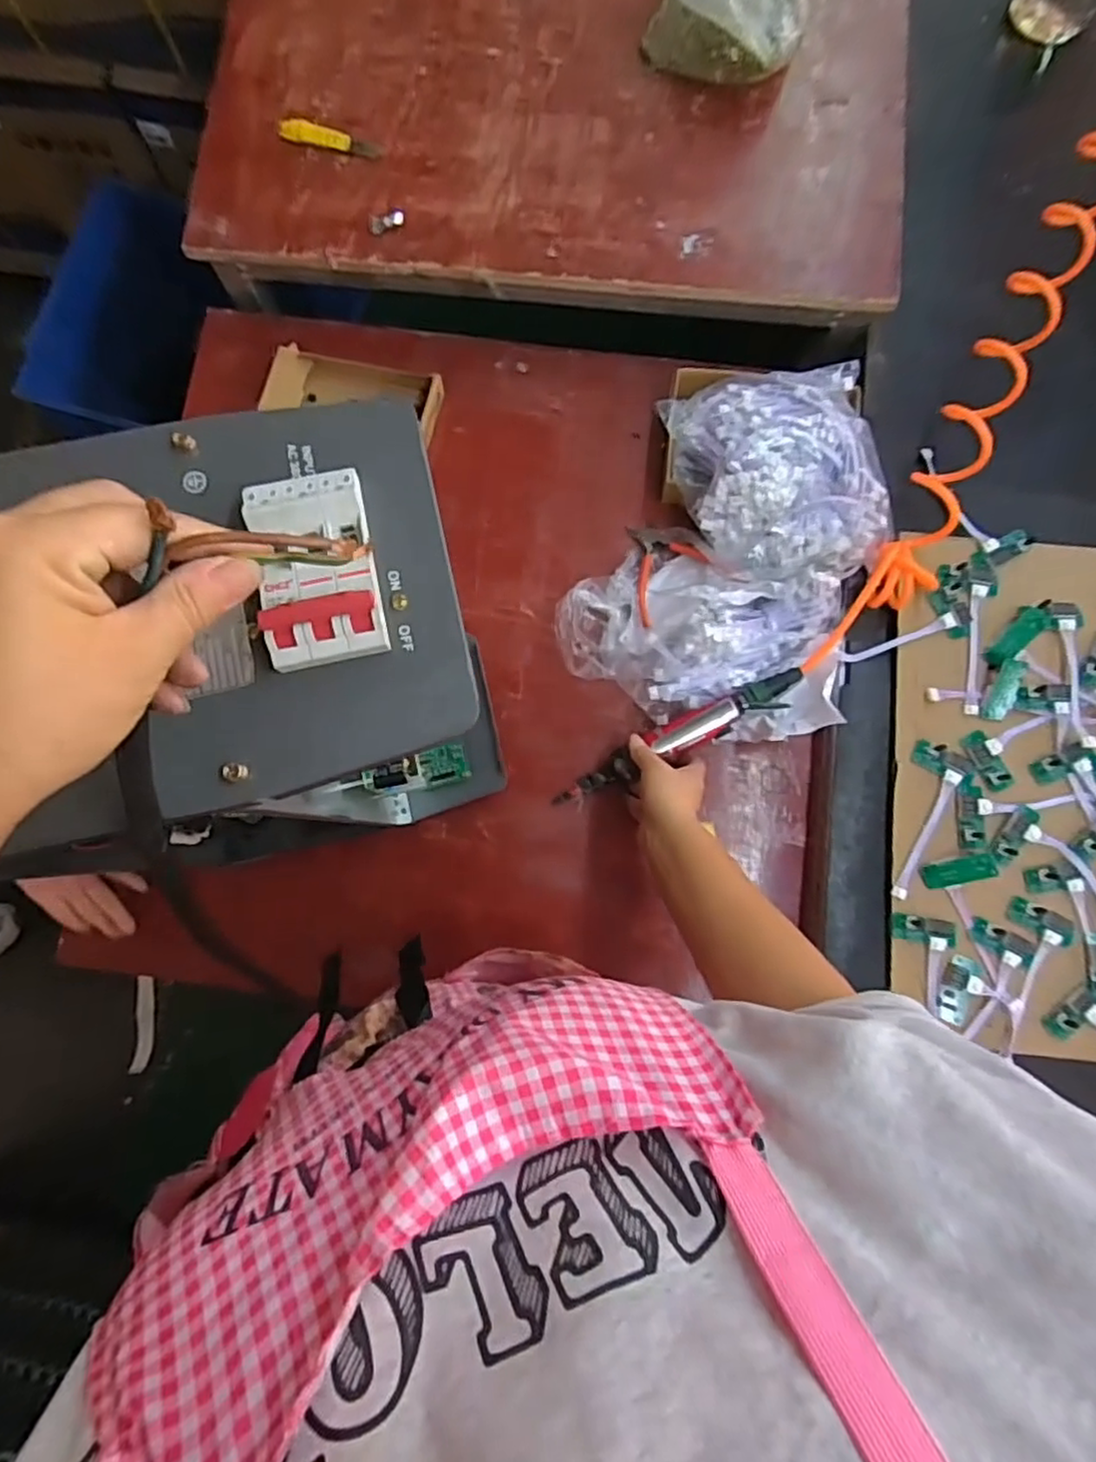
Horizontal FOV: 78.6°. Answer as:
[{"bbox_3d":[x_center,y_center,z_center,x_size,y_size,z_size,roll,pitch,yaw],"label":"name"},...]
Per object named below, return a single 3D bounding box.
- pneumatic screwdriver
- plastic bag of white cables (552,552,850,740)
[{"bbox_3d":[0.134,0.009,0.708,0.283,0.034,0.037,-28,82,8],"label":"pneumatic screwdriver"},{"bbox_3d":[0.165,-0.104,0.725,0.299,0.069,0.185,19,82,4],"label":"plastic bag of white cables"}]

